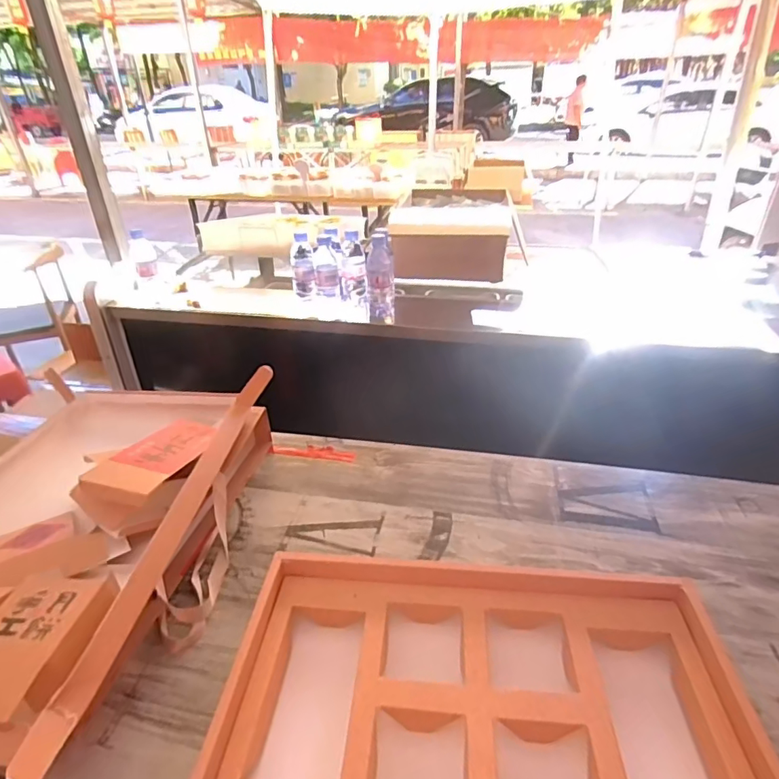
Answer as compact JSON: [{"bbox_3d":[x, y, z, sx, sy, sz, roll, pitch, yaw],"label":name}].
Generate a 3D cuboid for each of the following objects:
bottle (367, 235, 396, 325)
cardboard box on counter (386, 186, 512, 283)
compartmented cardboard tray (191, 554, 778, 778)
[{"bbox_3d":[-0.019,-0.251,1.148,0.064,0.194,0.055,-1,32,0],"label":"bottle"},{"bbox_3d":[0.192,-0.442,1.429,0.324,0.170,0.422,7,32,12],"label":"cardboard box on counter"},{"bbox_3d":[0.086,0.301,0.480,0.477,0.069,0.285,2,32,5],"label":"compartmented cardboard tray"}]

